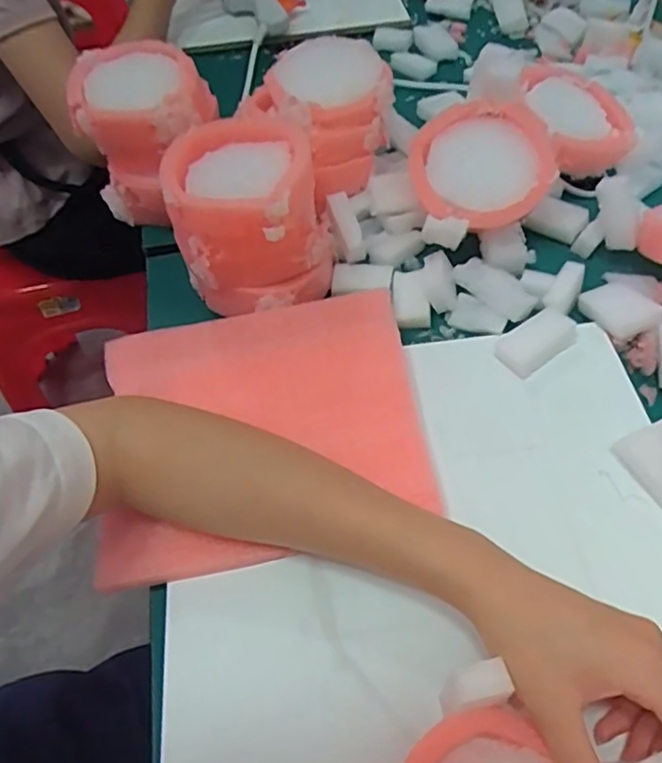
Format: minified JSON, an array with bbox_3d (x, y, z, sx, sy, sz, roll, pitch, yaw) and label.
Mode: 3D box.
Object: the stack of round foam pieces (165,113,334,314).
[{"bbox_3d":[-0.056,-0.121,0.440,0.100,0.088,0.116,-9,54,-4],"label":"stack of round foam pieces"}]

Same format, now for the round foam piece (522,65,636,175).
[{"bbox_3d":[0.196,-0.212,0.519,0.089,0.038,0.089,6,66,-12],"label":"round foam piece"}]

